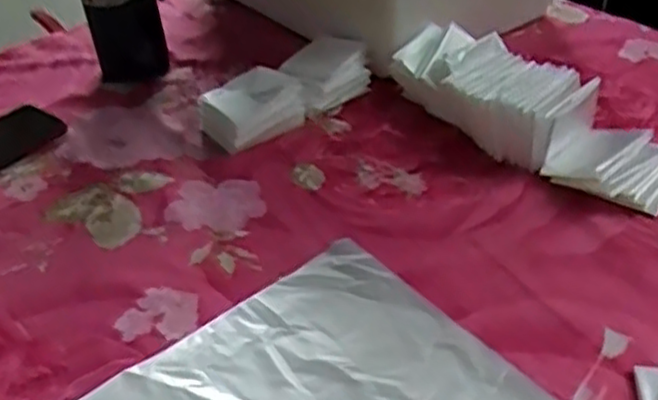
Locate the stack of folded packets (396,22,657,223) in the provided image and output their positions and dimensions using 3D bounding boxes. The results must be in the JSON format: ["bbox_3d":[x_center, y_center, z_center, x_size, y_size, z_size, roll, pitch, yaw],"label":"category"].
[{"bbox_3d":[0.157,-0.103,0.735,0.095,0.066,0.197,-28,43,-27],"label":"stack of folded packets"}]

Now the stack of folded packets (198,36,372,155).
[{"bbox_3d":[-0.035,-0.108,0.752,0.181,0.074,0.049,-28,44,-27],"label":"stack of folded packets"}]

